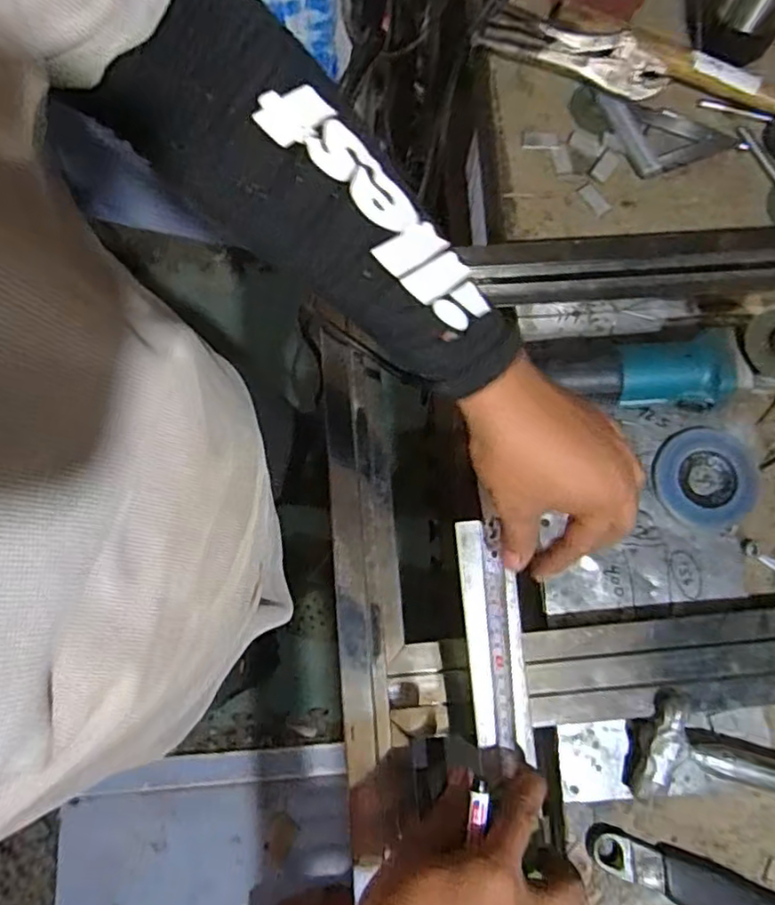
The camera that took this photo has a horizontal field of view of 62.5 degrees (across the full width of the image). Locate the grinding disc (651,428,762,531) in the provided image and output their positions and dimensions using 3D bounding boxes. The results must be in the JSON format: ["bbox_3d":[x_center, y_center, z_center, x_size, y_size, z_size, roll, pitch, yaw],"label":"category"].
[{"bbox_3d":[0.309,0.026,0.613,0.098,0.016,0.092,0,77,-1],"label":"grinding disc"}]

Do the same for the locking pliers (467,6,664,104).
[{"bbox_3d":[0.208,-0.450,0.720,0.211,0.034,0.052,19,77,4],"label":"locking pliers"}]

